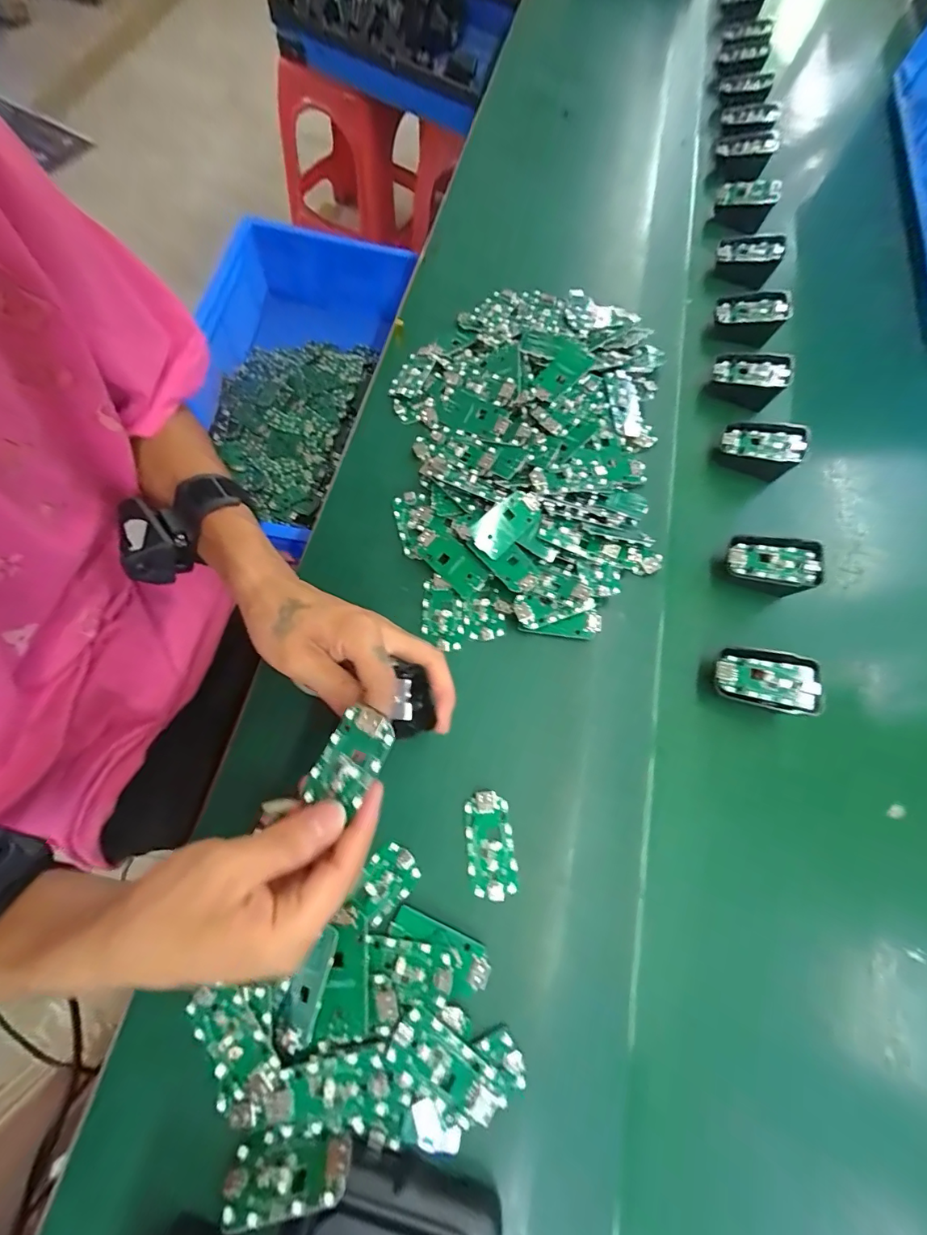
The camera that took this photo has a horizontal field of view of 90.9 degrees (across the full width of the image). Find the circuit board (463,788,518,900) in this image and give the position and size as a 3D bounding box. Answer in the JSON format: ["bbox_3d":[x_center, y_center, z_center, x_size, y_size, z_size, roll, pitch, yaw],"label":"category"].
[{"bbox_3d":[0.018,0.152,0.307,0.031,0.007,0.064,-6,71,-8],"label":"circuit board"}]

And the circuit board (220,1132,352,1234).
[{"bbox_3d":[-0.091,0.288,0.236,0.063,0.031,0.005,-11,116,1],"label":"circuit board"}]

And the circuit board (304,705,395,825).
[{"bbox_3d":[-0.061,0.077,0.241,0.031,0.005,0.057,30,95,12],"label":"circuit board"}]

